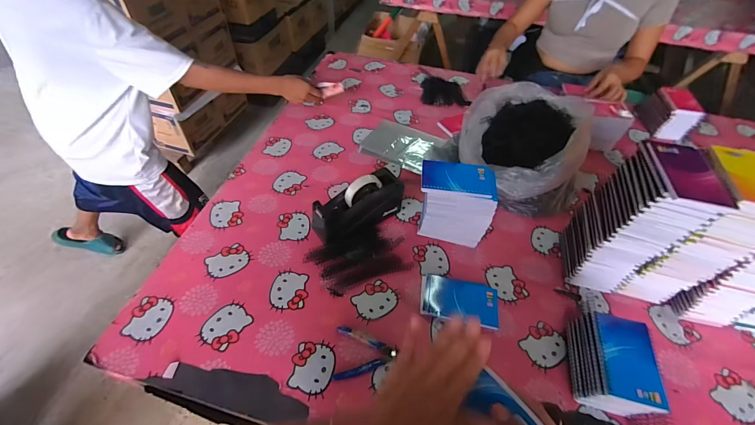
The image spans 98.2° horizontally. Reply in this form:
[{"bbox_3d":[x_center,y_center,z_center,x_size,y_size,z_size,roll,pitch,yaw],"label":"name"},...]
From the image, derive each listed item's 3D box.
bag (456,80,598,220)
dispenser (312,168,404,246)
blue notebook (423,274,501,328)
[{"bbox_3d":[0.371,-0.179,0.847,0.306,0.156,0.347,16,50,9],"label":"bag"},{"bbox_3d":[-0.039,-0.010,0.716,0.199,0.106,0.092,-27,57,-25],"label":"dispenser"},{"bbox_3d":[0.156,0.168,0.623,0.143,0.021,0.086,11,44,6],"label":"blue notebook"}]

